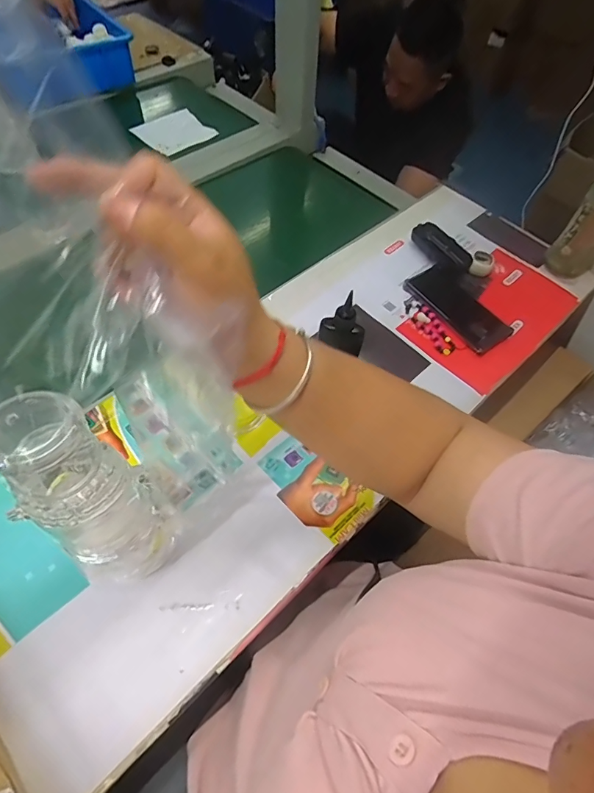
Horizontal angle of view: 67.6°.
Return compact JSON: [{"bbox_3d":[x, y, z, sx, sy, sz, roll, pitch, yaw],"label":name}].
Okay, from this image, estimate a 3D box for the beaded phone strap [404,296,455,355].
[{"bbox_3d":[0.196,-0.109,0.667,0.038,0.011,0.112,-24,63,-19],"label":"beaded phone strap"}]

